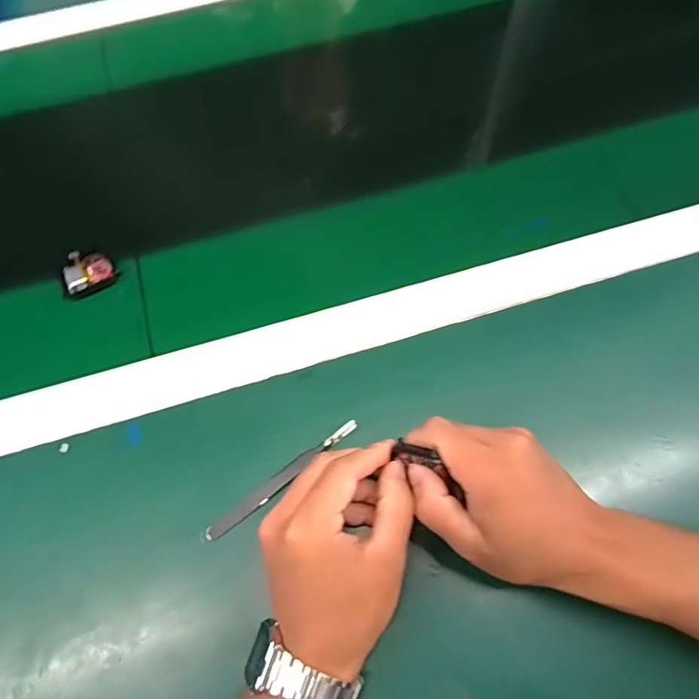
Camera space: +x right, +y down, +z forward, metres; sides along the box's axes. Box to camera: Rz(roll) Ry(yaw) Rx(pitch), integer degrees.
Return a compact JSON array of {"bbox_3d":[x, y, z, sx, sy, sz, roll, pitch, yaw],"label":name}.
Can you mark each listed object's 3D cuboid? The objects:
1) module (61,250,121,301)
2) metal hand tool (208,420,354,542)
[{"bbox_3d":[-0.215,-0.063,0.425,0.044,0.014,0.035,-33,69,-11],"label":"module"},{"bbox_3d":[-0.044,0.086,0.345,0.119,0.014,0.010,-35,70,-12],"label":"metal hand tool"}]

